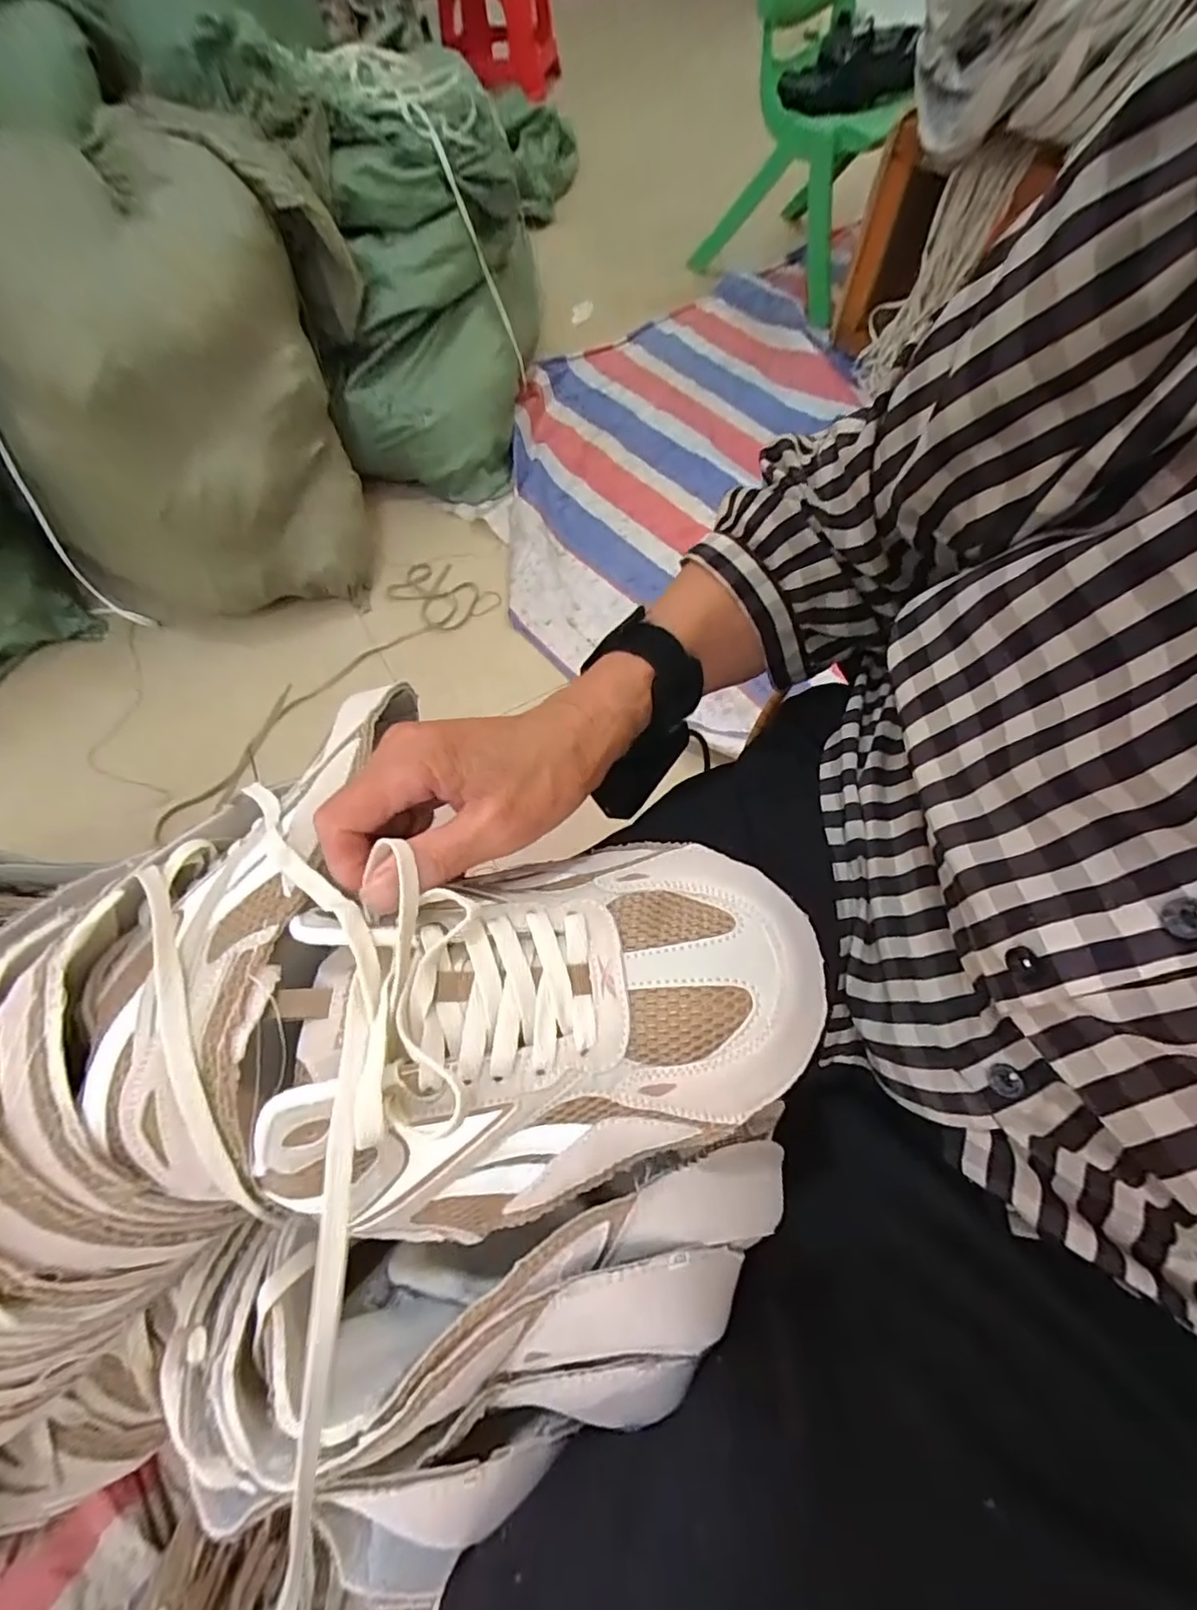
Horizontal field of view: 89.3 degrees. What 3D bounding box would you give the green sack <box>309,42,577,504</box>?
[{"bbox_3d":[-0.252,-0.755,0.915,0.246,0.390,0.396,12,66,7],"label":"green sack"}]

